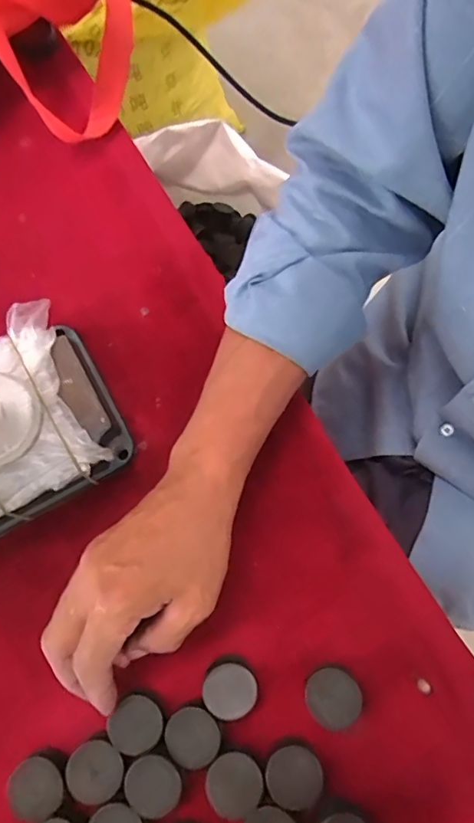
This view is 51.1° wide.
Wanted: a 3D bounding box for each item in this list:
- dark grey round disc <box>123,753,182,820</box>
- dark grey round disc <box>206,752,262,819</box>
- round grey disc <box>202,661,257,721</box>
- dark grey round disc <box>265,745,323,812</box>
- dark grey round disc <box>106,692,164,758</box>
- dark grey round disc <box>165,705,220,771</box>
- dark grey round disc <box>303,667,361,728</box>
[{"bbox_3d":[-0.050,0.221,0.292,0.031,0.004,0.031,0,78,1],"label":"dark grey round disc"},{"bbox_3d":[-0.001,0.222,0.294,0.032,0.004,0.033,0,78,1],"label":"dark grey round disc"},{"bbox_3d":[-0.004,0.172,0.306,0.032,0.012,0.031,0,78,1],"label":"round grey disc"},{"bbox_3d":[0.034,0.218,0.295,0.032,0.007,0.031,0,78,1],"label":"dark grey round disc"},{"bbox_3d":[-0.062,0.191,0.303,0.032,0.005,0.030,0,78,1],"label":"dark grey round disc"},{"bbox_3d":[-0.027,0.196,0.298,0.031,0.004,0.032,-33,80,-6],"label":"dark grey round disc"},{"bbox_3d":[0.059,0.176,0.305,0.032,0.013,0.033,0,78,1],"label":"dark grey round disc"}]

